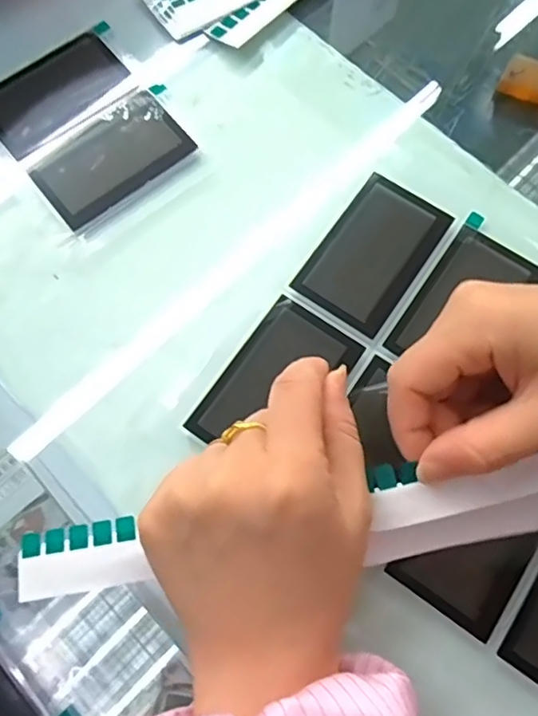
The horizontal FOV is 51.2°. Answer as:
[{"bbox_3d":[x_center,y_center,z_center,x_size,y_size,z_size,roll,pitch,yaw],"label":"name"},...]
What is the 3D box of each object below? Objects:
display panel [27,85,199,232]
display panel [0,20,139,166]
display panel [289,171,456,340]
[{"bbox_3d":[-0.090,-0.115,0.319,0.085,0.004,0.052,-39,77,-11],"label":"display panel"},{"bbox_3d":[-0.124,-0.159,0.331,0.089,0.004,0.057,-37,77,-11],"label":"display panel"},{"bbox_3d":[0.056,-0.057,0.301,0.052,0.004,0.084,34,76,9],"label":"display panel"}]

